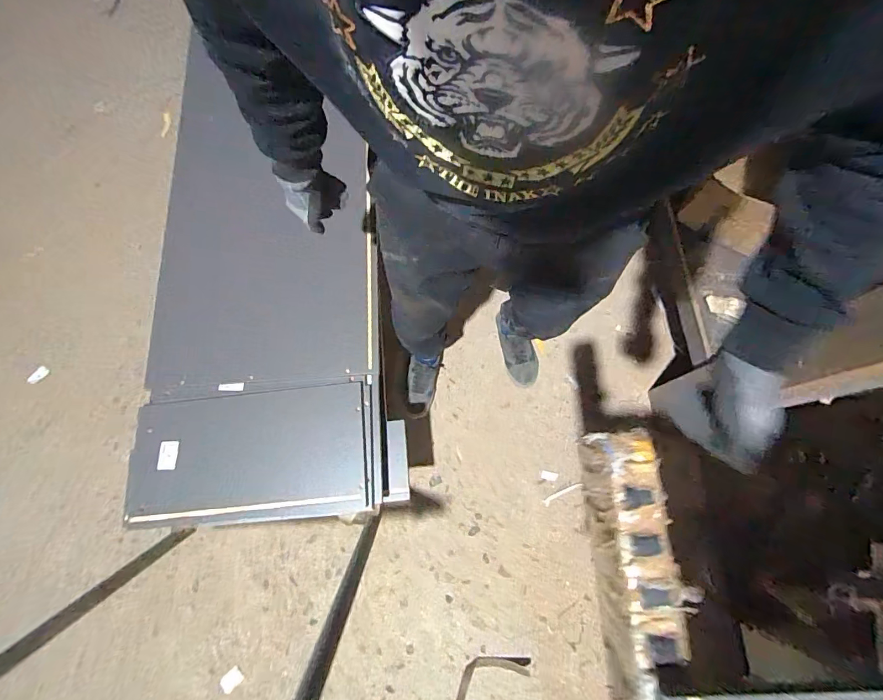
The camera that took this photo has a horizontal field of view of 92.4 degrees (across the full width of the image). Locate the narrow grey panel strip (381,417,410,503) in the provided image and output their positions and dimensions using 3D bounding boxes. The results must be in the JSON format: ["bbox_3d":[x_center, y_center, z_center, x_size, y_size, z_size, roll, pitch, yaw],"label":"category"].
[{"bbox_3d":[-0.113,0.269,1.038,0.058,0.011,0.190,2,73,-22],"label":"narrow grey panel strip"}]

